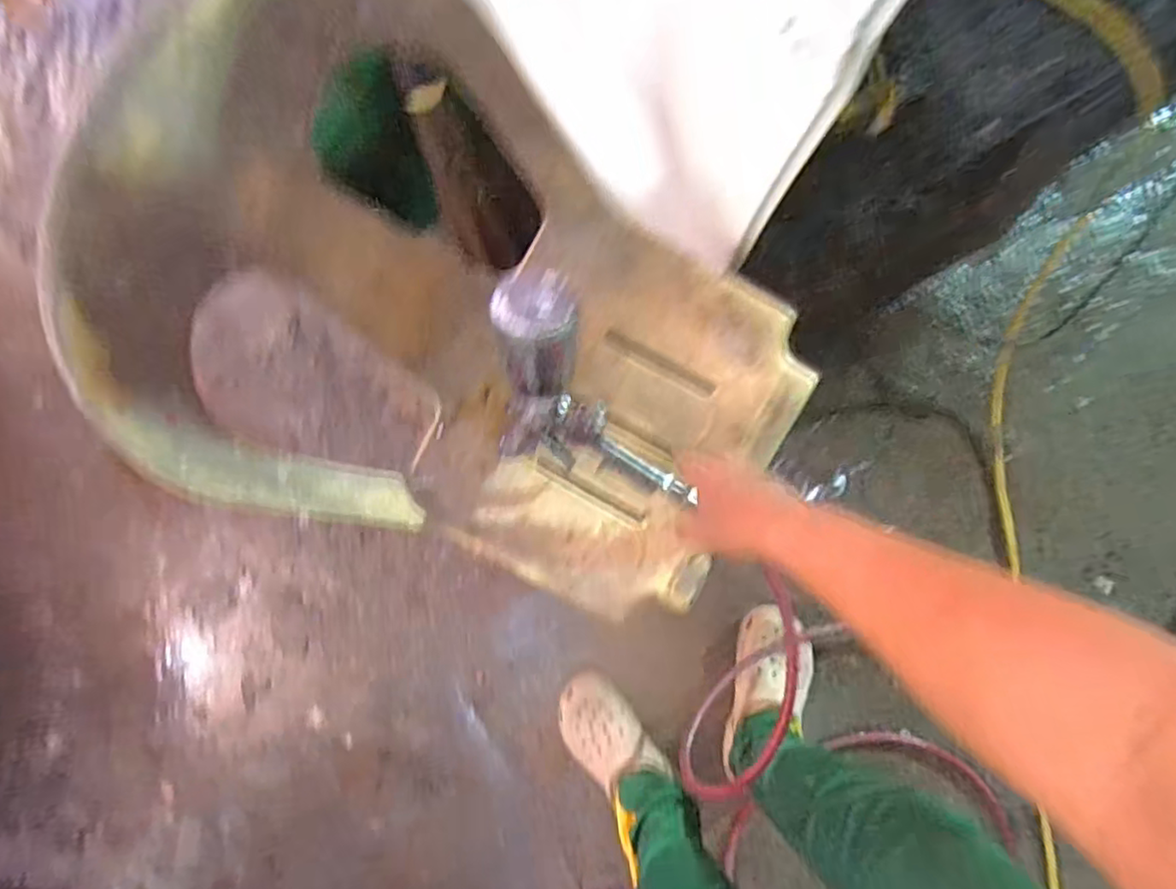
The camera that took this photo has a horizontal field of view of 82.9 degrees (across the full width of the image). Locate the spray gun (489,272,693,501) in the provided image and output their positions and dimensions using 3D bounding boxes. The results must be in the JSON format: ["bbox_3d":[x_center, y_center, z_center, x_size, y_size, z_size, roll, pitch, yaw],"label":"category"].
[{"bbox_3d":[-0.028,-0.035,0.652,0.127,0.075,0.250,-29,111,1],"label":"spray gun"}]

